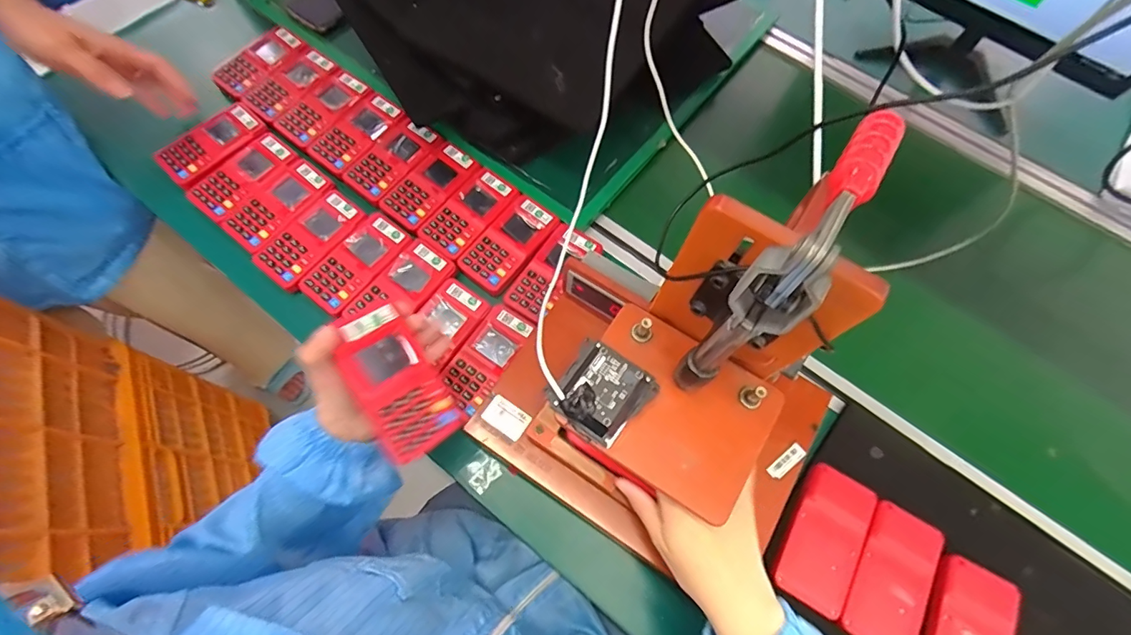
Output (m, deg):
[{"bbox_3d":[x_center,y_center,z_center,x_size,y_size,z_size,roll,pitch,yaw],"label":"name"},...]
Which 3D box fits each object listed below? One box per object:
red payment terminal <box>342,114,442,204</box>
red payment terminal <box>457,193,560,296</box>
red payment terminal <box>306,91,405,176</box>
[{"bbox_3d":[-0.214,-0.197,0.591,0.065,0.015,0.117,35,71,11],"label":"red payment terminal"},{"bbox_3d":[-0.064,-0.087,0.553,0.063,0.013,0.121,36,71,12],"label":"red payment terminal"},{"bbox_3d":[-0.261,-0.234,0.605,0.059,0.015,0.121,34,71,11],"label":"red payment terminal"}]

